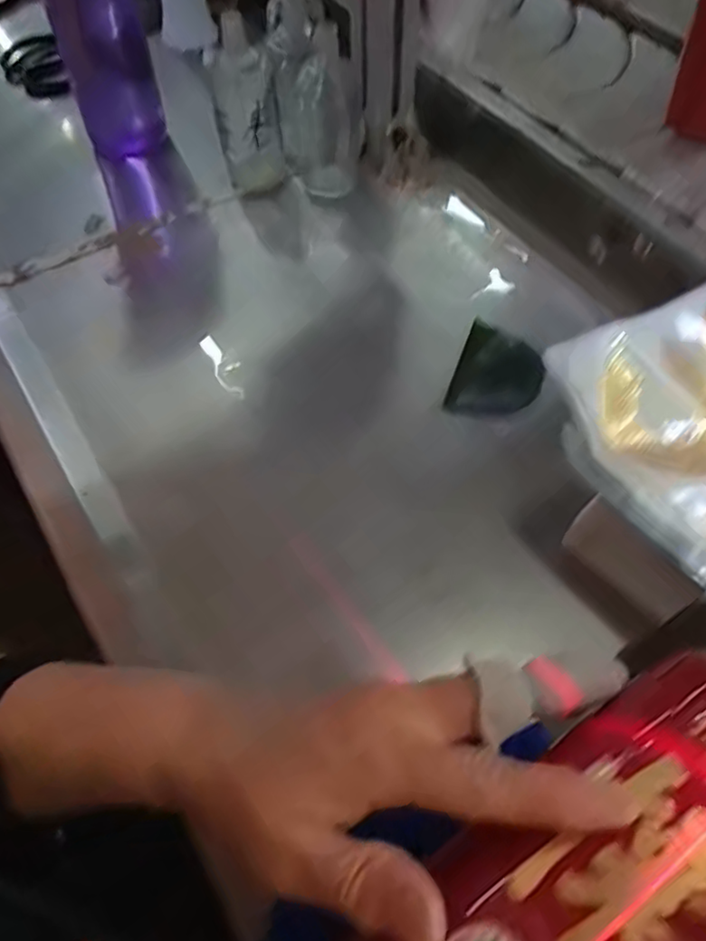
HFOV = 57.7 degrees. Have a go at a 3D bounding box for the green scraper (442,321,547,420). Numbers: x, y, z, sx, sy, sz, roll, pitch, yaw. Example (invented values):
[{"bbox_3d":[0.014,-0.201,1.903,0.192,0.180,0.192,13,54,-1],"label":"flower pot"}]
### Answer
[{"bbox_3d":[0.103,-0.069,0.453,0.059,0.011,0.078,20,64,12],"label":"green scraper"}]

